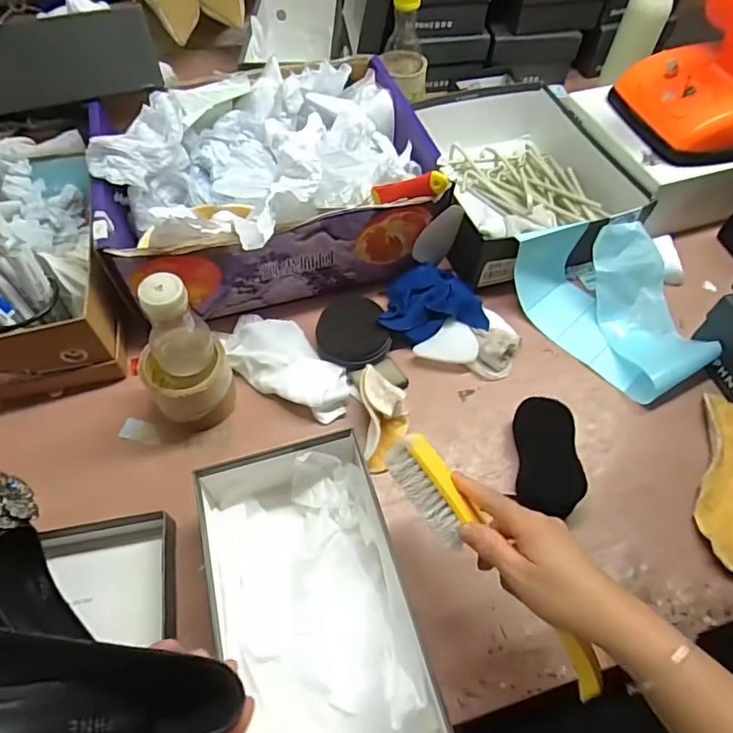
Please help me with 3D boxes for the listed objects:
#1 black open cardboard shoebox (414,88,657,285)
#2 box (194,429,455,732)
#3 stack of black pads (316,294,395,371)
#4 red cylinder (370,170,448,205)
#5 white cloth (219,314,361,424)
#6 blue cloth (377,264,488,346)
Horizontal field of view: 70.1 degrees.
[{"bbox_3d":[0.219,-0.282,0.774,0.267,0.096,0.349,-10,58,-8],"label":"black open cardboard shoebox"},{"bbox_3d":[-0.042,0.218,0.454,0.163,0.088,0.298,-16,59,-11],"label":"box"},{"bbox_3d":[-0.018,-0.043,0.646,0.087,0.016,0.090,-7,86,4],"label":"stack of black pads"},{"bbox_3d":[0.050,-0.205,0.604,0.085,0.021,0.018,-9,56,12],"label":"red cylinder"},{"bbox_3d":[-0.091,-0.008,0.628,0.174,0.030,0.096,31,62,17],"label":"white cloth"},{"bbox_3d":[0.078,-0.085,0.670,0.139,0.049,0.101,-15,59,-11],"label":"blue cloth"}]

